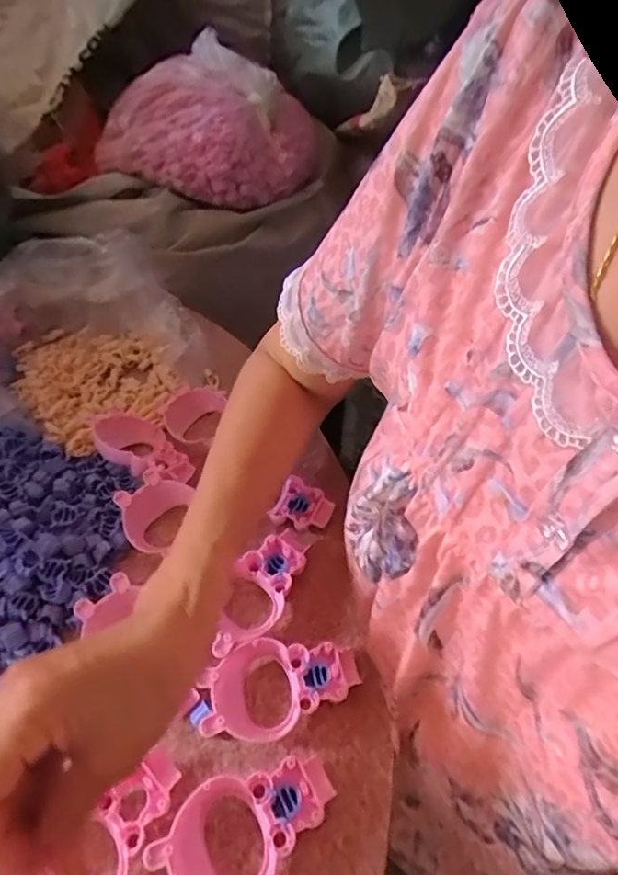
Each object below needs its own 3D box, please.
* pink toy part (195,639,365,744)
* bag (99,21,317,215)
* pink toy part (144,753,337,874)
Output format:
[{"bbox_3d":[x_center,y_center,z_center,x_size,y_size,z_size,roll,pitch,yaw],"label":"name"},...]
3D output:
[{"bbox_3d":[-0.019,0.163,0.342,0.101,0.027,0.057,-14,53,-12],"label":"pink toy part"},{"bbox_3d":[-0.150,-0.445,0.717,0.300,0.119,0.236,31,57,21],"label":"bag"},{"bbox_3d":[-0.035,0.222,0.294,0.102,0.026,0.058,-25,56,-19],"label":"pink toy part"}]

